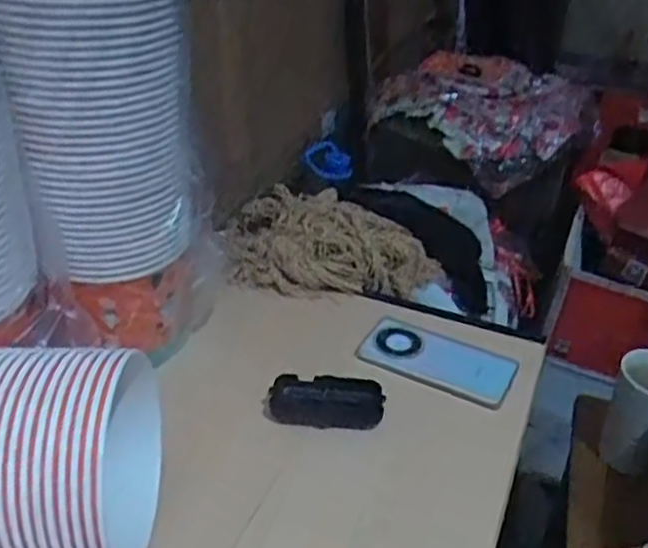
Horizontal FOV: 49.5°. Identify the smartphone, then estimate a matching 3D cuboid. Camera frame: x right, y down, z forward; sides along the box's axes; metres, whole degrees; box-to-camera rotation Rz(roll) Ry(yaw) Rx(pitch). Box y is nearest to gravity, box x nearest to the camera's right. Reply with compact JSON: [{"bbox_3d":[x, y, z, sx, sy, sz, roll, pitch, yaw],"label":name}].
[{"bbox_3d":[0.127,0.094,0.784,0.166,0.015,0.081,17,40,11],"label":"smartphone"}]

